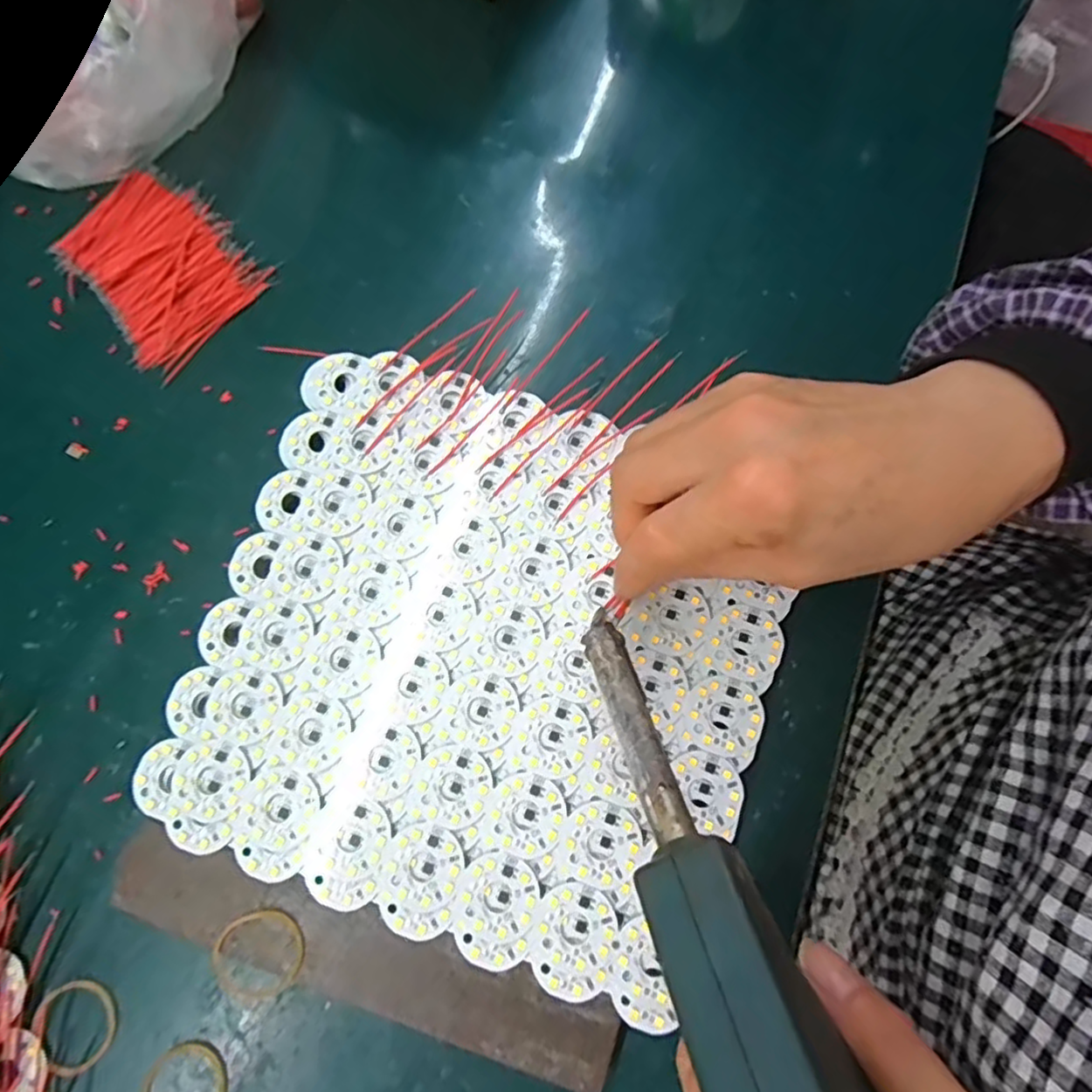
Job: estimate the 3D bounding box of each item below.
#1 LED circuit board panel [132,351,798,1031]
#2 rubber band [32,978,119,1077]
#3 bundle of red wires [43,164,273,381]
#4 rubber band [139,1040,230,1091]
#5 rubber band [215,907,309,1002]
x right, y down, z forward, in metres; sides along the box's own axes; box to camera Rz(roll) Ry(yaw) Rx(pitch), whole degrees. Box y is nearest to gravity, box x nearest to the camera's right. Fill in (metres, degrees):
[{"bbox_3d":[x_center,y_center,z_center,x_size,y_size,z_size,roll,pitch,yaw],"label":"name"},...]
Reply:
[{"bbox_3d":[-0.026,0.040,0.272,0.226,0.004,0.218,17,77,6],"label":"LED circuit board panel"},{"bbox_3d":[-0.184,0.187,0.254,0.029,0.004,0.032,-33,81,-7],"label":"rubber band"},{"bbox_3d":[-0.200,-0.145,0.331,0.099,0.011,0.079,40,80,9],"label":"bundle of red wires"},{"bbox_3d":[-0.139,0.210,0.249,0.031,0.004,0.036,40,80,9],"label":"rubber band"},{"bbox_3d":[-0.110,0.157,0.246,0.038,0.004,0.033,-28,78,-6],"label":"rubber band"}]

